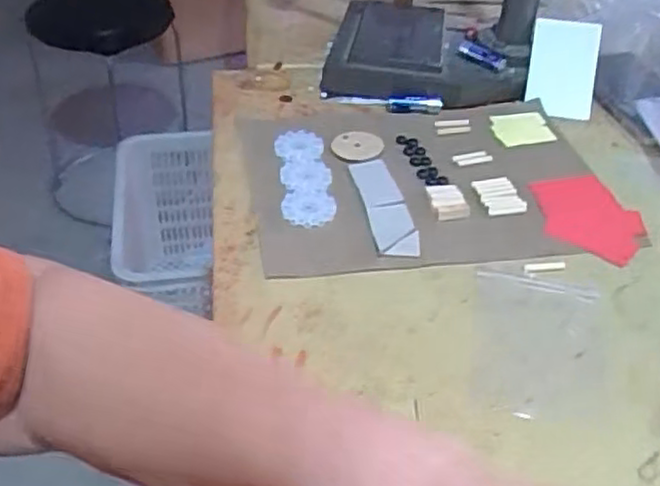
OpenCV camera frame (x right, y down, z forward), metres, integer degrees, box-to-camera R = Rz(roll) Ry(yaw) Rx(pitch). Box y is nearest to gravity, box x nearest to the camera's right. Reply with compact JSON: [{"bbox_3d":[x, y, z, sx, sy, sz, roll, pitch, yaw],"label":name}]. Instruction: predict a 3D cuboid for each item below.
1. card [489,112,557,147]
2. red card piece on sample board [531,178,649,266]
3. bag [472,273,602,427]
[{"bbox_3d":[0.169,-0.102,0.624,0.052,0.004,0.054,-3,40,-7],"label":"card"},{"bbox_3d":[0.195,-0.021,0.527,0.074,0.004,0.096,3,39,0],"label":"red card piece on sample board"},{"bbox_3d":[0.128,0.061,0.431,0.078,0.004,0.115,9,40,7],"label":"bag"}]

